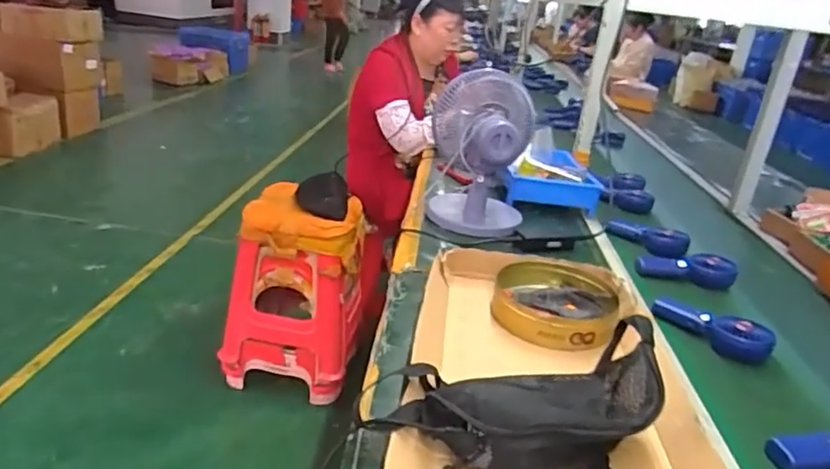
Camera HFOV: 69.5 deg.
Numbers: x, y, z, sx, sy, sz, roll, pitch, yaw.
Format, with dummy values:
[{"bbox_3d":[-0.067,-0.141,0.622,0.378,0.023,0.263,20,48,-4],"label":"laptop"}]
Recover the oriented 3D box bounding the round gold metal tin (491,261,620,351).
[{"bbox_3d":[0.218,0.101,0.933,0.184,0.045,0.194,10,23,8],"label":"round gold metal tin"}]

